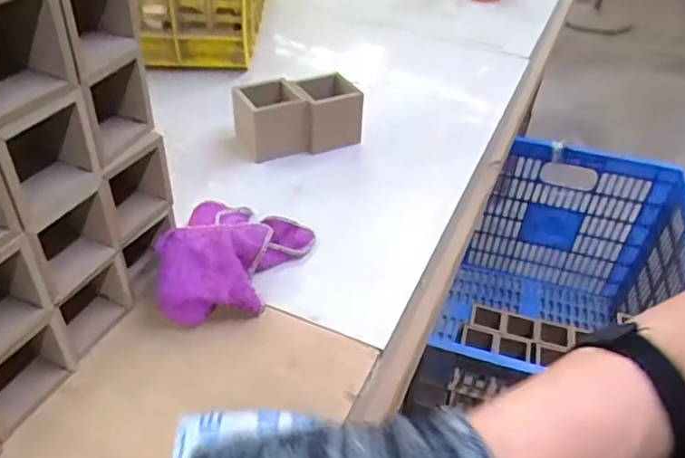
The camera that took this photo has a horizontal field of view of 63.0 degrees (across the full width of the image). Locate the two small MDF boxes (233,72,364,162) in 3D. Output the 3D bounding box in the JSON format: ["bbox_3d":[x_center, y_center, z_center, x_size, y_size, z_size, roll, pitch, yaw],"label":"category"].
[{"bbox_3d":[-0.046,-0.124,0.607,0.133,0.065,0.070,-16,44,-22],"label":"two small MDF boxes"}]

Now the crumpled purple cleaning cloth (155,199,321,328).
[{"bbox_3d":[-0.086,0.017,0.445,0.101,0.052,0.126,8,40,5],"label":"crumpled purple cleaning cloth"}]

